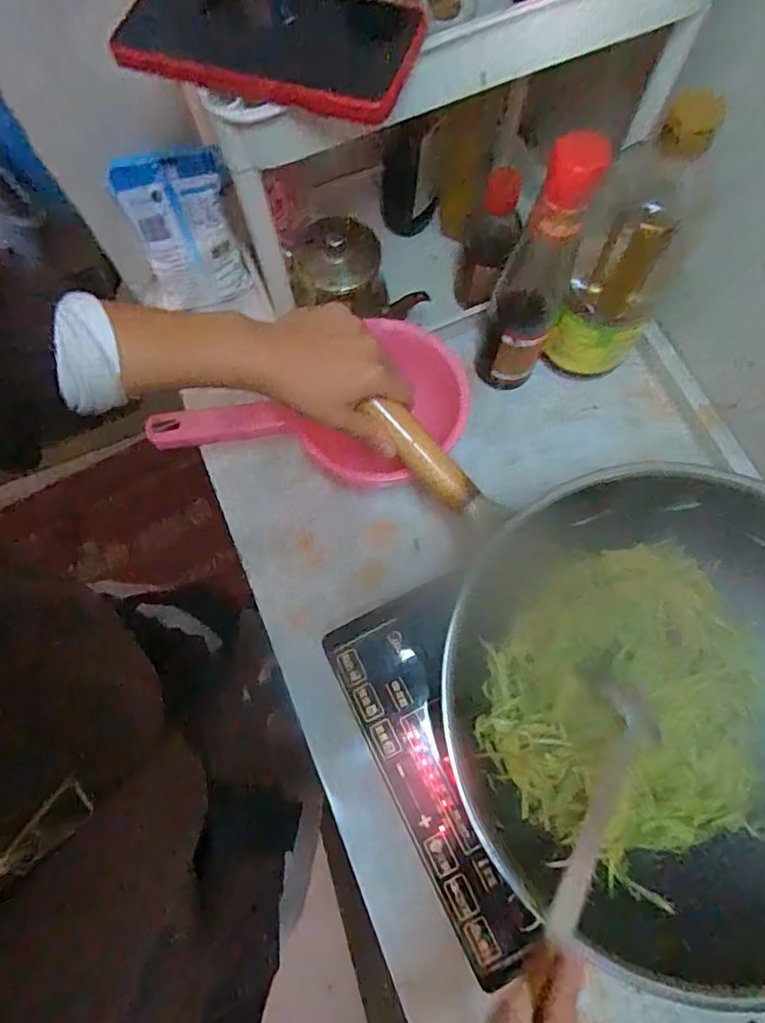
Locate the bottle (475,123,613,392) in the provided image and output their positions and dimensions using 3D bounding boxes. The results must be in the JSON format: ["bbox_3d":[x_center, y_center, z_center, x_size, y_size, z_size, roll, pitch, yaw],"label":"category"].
[{"bbox_3d":[0.123,-0.196,0.454,0.074,0.244,0.069,20,75,6],"label":"bottle"}]

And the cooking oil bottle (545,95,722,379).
[{"bbox_3d":[0.201,-0.206,0.453,0.085,0.213,0.086,0,73,1],"label":"cooking oil bottle"}]

